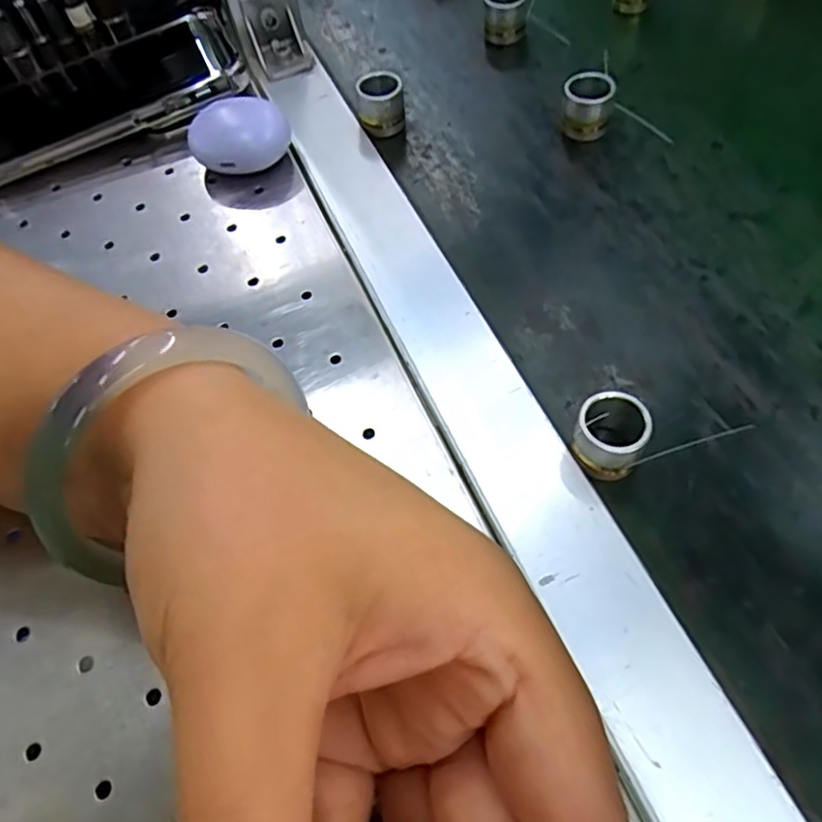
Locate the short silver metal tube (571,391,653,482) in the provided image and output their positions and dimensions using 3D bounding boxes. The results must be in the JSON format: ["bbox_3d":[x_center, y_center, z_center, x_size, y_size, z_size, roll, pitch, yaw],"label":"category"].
[{"bbox_3d":[0.072,0.010,0.236,0.024,0.025,0.026,-2,58,3],"label":"short silver metal tube"}]

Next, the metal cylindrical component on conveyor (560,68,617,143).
[{"bbox_3d":[0.091,-0.158,0.334,0.024,0.025,0.023,-2,58,3],"label":"metal cylindrical component on conveyor"}]

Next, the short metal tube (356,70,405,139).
[{"bbox_3d":[-0.016,-0.165,0.348,0.024,0.026,0.024,-3,58,2],"label":"short metal tube"}]

